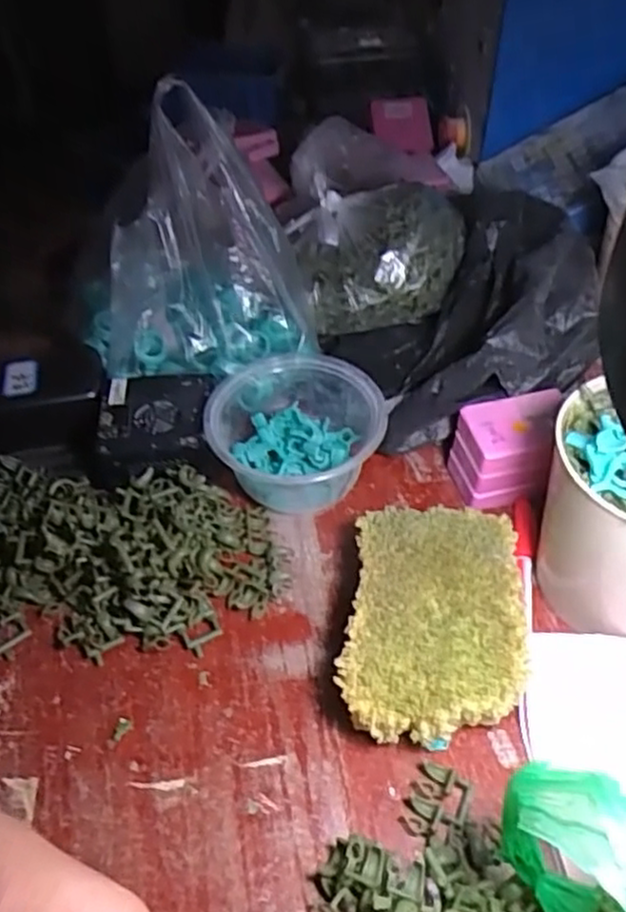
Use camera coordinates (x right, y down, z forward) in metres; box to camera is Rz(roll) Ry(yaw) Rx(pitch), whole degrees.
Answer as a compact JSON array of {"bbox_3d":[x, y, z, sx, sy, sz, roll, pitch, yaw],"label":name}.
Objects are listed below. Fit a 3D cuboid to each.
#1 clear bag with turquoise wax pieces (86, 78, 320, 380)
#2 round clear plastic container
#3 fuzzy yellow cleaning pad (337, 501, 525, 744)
[{"bbox_3d":[-0.079,-0.133,0.474,0.144,0.155,0.089,9,48,11],"label":"clear bag with turquoise wax pieces"},{"bbox_3d":[-0.009,-0.016,0.484,0.113,0.062,0.094,9,48,9],"label":"round clear plastic container"},{"bbox_3d":[0.066,0.092,0.397,0.094,0.044,0.140,5,47,6],"label":"fuzzy yellow cleaning pad"}]

